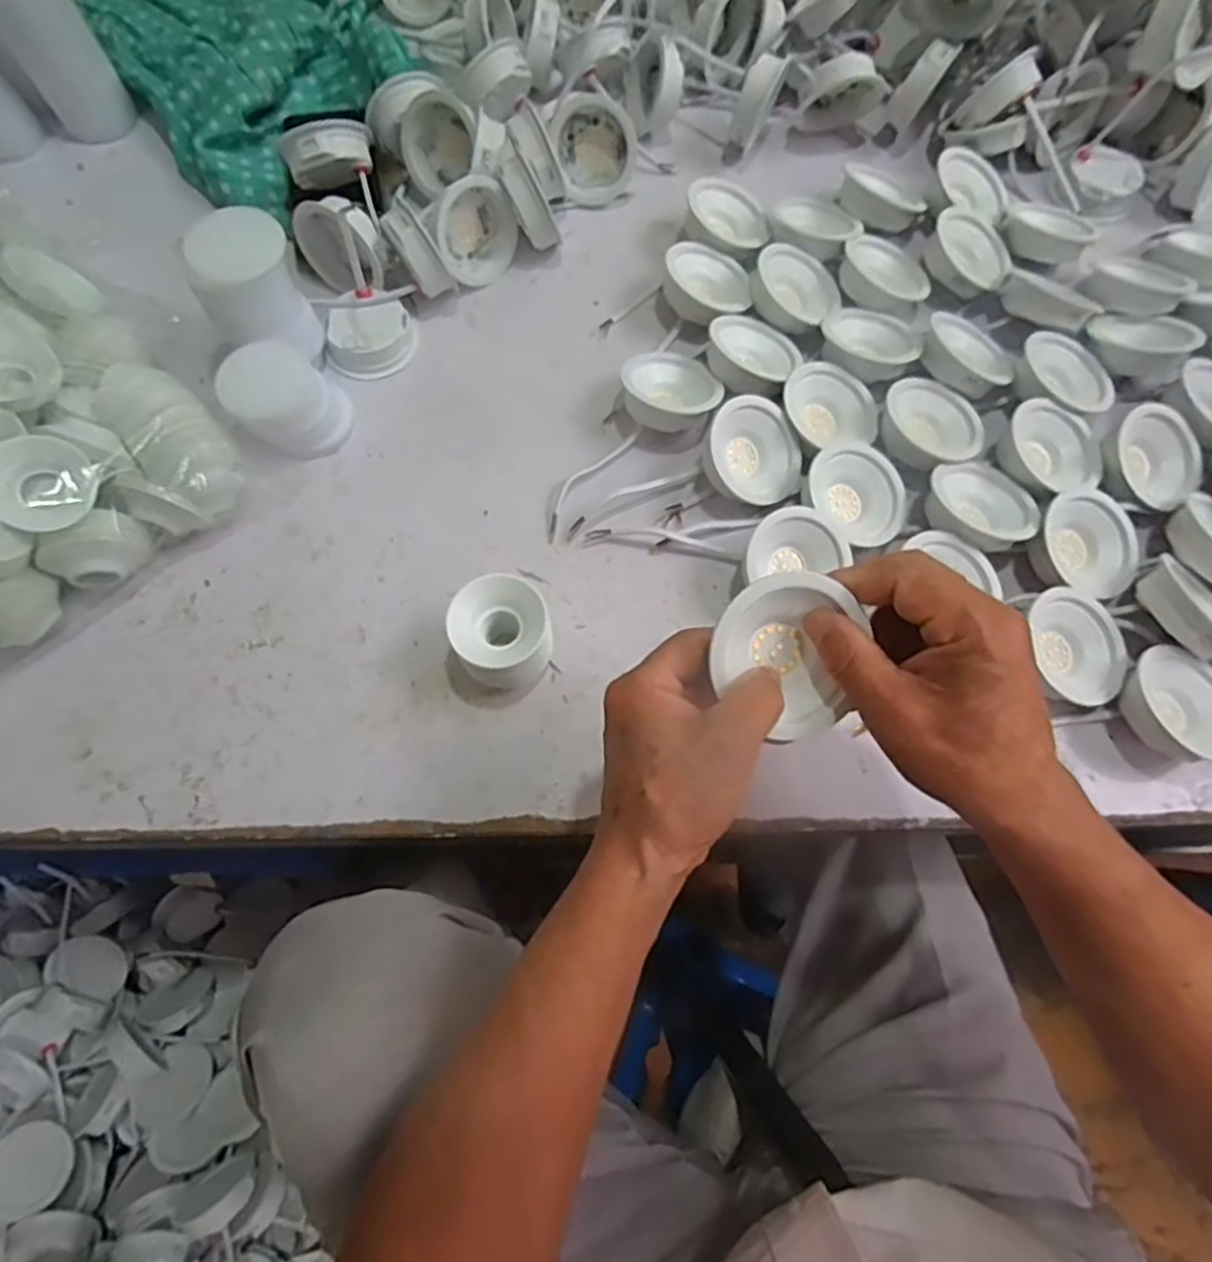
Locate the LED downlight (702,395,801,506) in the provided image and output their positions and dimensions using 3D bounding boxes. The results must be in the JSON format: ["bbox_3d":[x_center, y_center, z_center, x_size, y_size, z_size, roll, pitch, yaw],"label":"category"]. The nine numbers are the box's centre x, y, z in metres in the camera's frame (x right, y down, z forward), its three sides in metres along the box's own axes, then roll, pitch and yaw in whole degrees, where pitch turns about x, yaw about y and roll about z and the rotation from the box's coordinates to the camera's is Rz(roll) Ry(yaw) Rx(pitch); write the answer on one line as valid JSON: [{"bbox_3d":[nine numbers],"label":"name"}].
[{"bbox_3d":[0.098,-0.121,0.478,0.069,0.021,0.069,3,83,-24],"label":"LED downlight"}]

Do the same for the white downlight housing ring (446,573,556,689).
[{"bbox_3d":[-0.061,0.004,0.426,0.057,0.054,0.058,0,70,-1],"label":"white downlight housing ring"}]

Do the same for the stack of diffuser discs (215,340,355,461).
[{"bbox_3d":[-0.217,-0.156,0.484,0.068,0.056,0.056,-34,74,-12],"label":"stack of diffuser discs"}]

